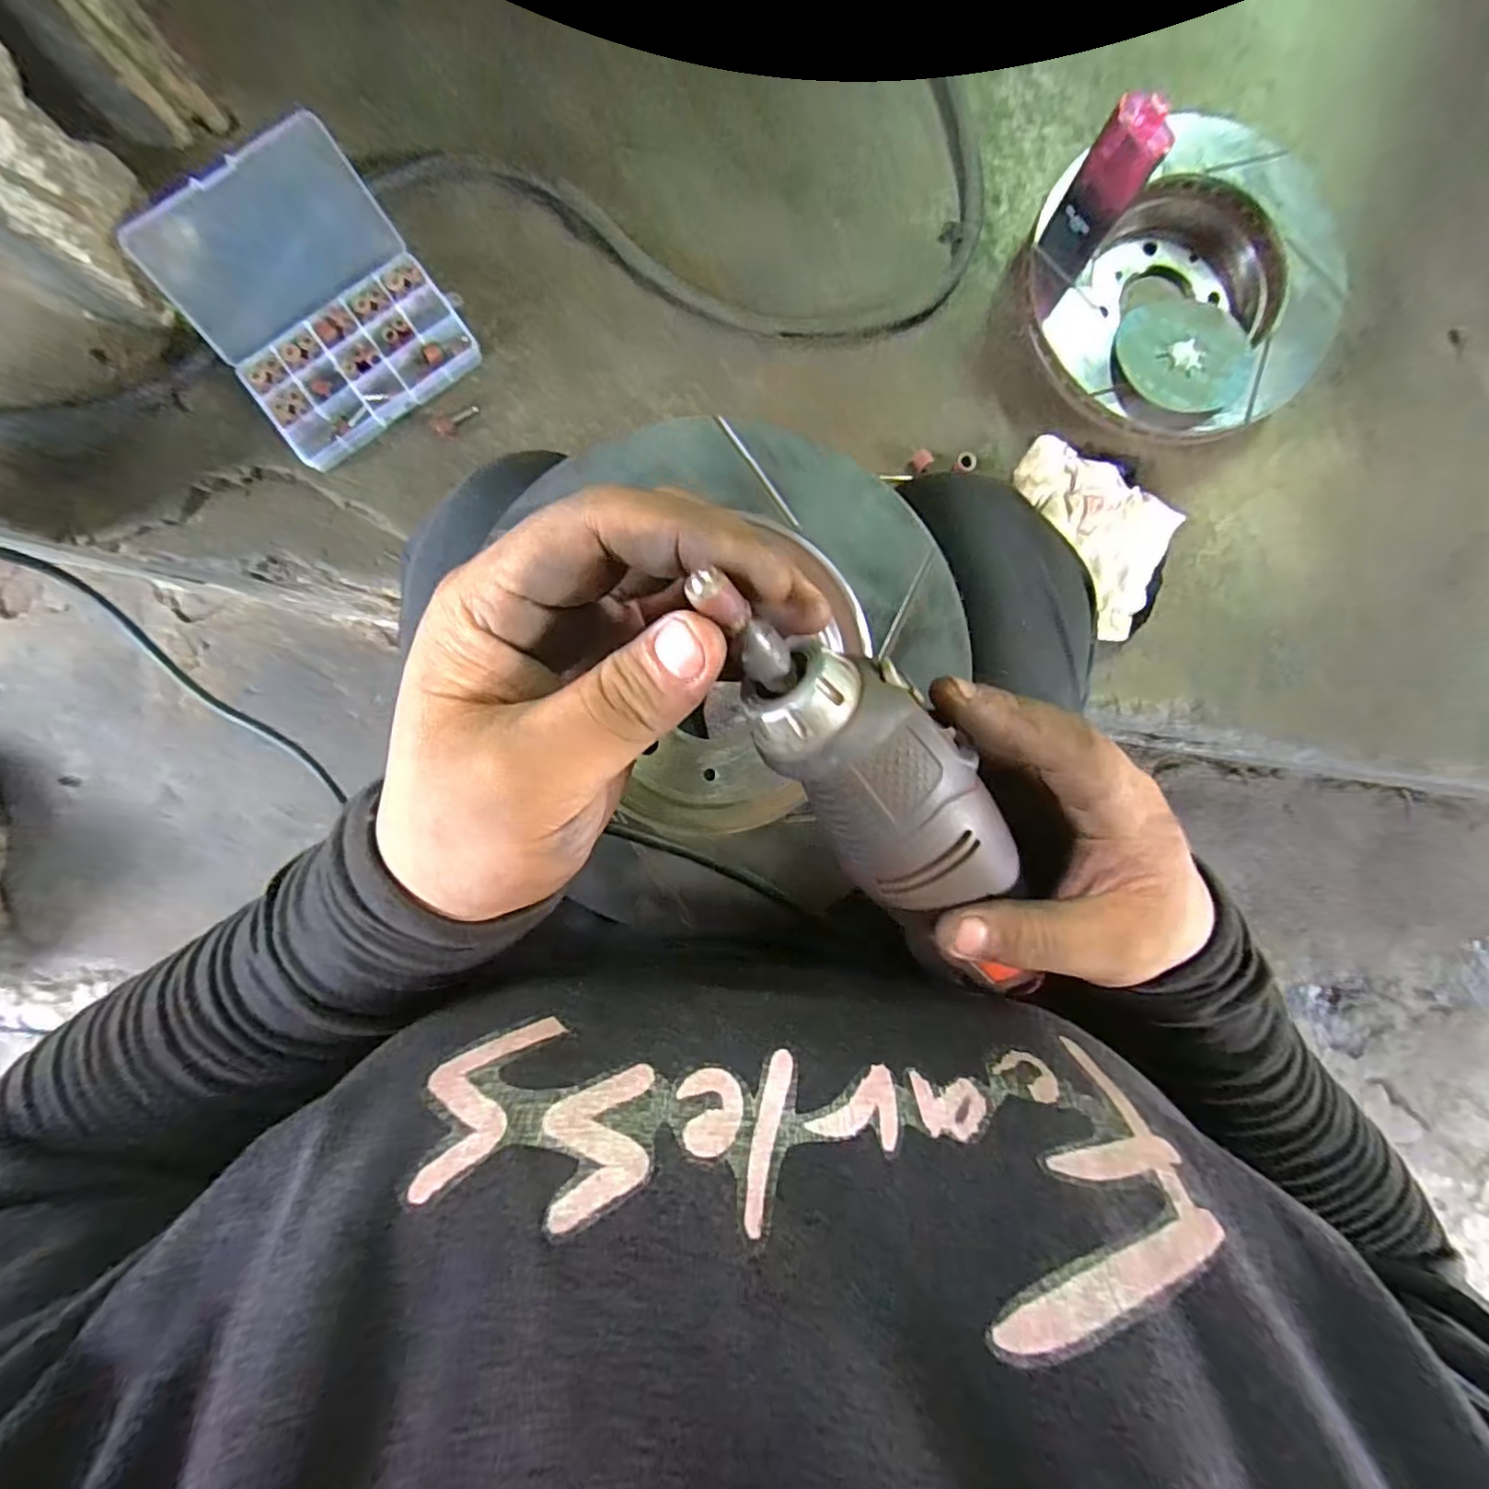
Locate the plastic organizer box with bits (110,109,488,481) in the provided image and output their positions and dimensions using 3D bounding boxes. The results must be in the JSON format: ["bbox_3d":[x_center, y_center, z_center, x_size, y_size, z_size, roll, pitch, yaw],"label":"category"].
[{"bbox_3d":[-0.342,-0.352,0.508,0.176,0.073,0.193,-38,90,-1],"label":"plastic organizer box with bits"}]

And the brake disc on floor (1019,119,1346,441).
[{"bbox_3d":[0.365,-0.377,0.532,0.246,0.057,0.236,0,89,-1],"label":"brake disc on floor"}]

